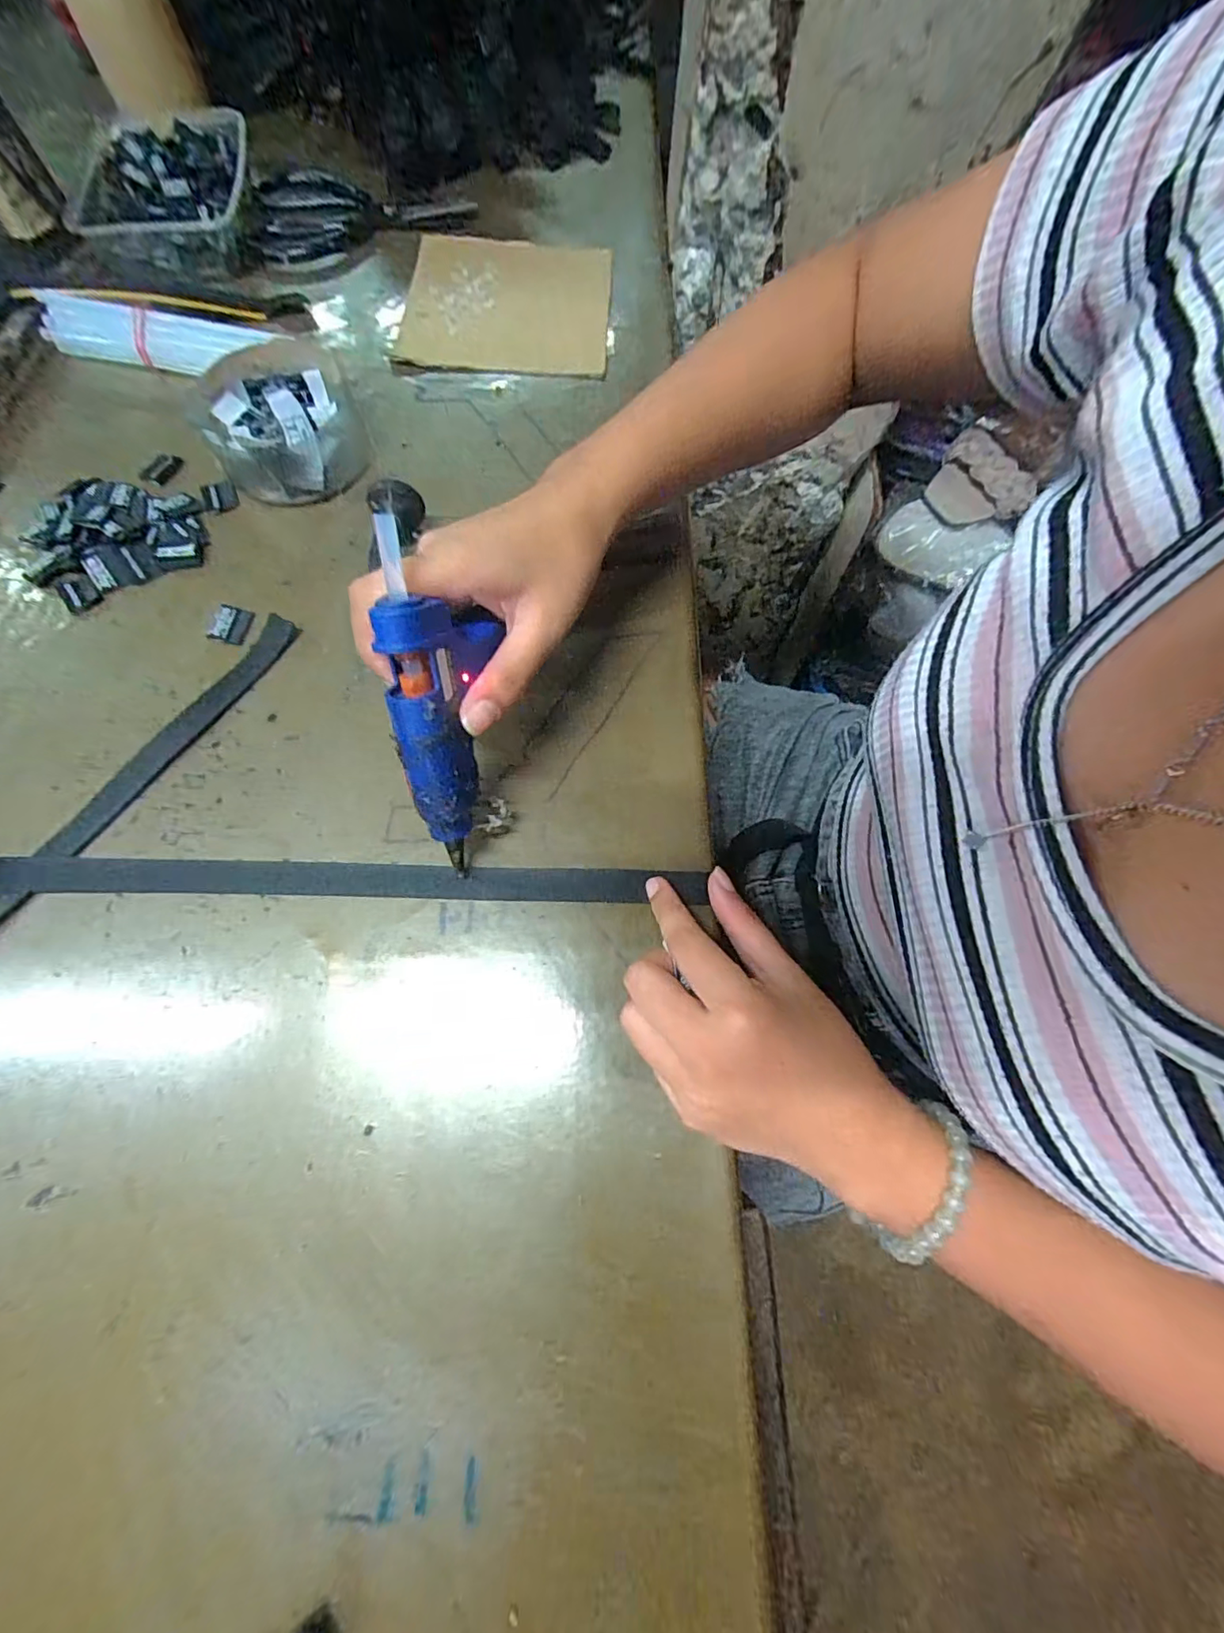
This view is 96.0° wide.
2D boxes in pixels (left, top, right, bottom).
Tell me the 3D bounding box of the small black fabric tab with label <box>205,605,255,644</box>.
[{"bbox_3d":[-0.220,-0.112,0.318,0.017,0.005,0.023,6,69,0],"label":"small black fabric tab with label"}]

